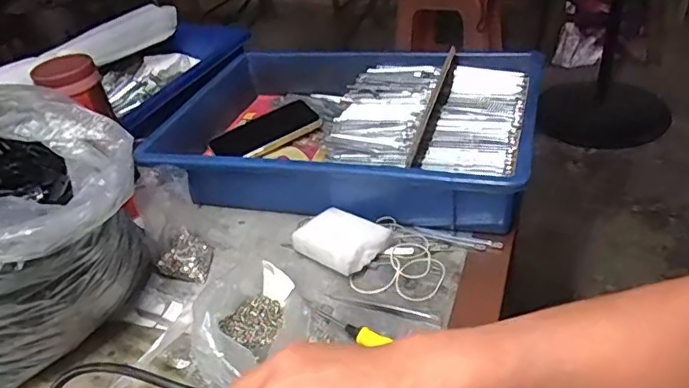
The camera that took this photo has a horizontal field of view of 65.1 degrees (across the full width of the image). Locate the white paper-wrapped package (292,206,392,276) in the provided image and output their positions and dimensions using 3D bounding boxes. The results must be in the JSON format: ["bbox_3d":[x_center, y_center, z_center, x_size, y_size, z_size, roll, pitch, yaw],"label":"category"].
[{"bbox_3d":[-0.004,0.044,0.536,0.083,0.022,0.060,25,47,37],"label":"white paper-wrapped package"}]

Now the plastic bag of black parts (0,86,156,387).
[{"bbox_3d":[-0.261,0.047,0.433,0.185,0.228,0.181,-3,37,7],"label":"plastic bag of black parts"}]

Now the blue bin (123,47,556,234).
[{"bbox_3d":[-0.003,-0.082,0.667,0.434,0.080,0.282,5,38,18],"label":"blue bin"}]

